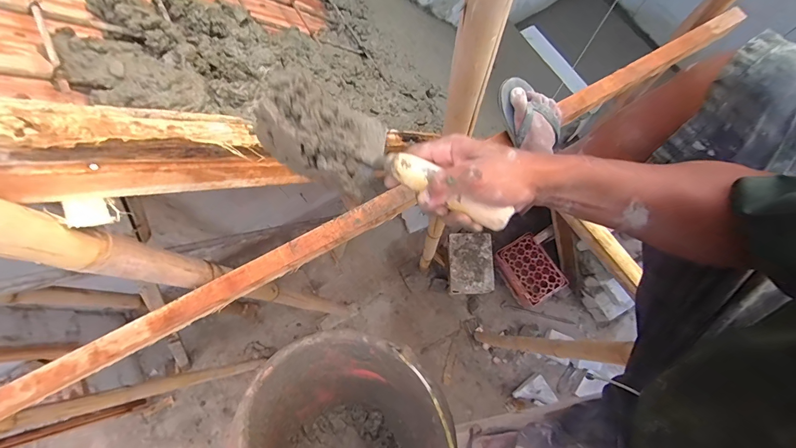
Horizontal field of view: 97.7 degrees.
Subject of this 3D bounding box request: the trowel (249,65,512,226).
[{"bbox_3d":[-0.019,-0.072,0.374,0.288,0.059,0.093,29,77,10],"label":"trowel"}]

